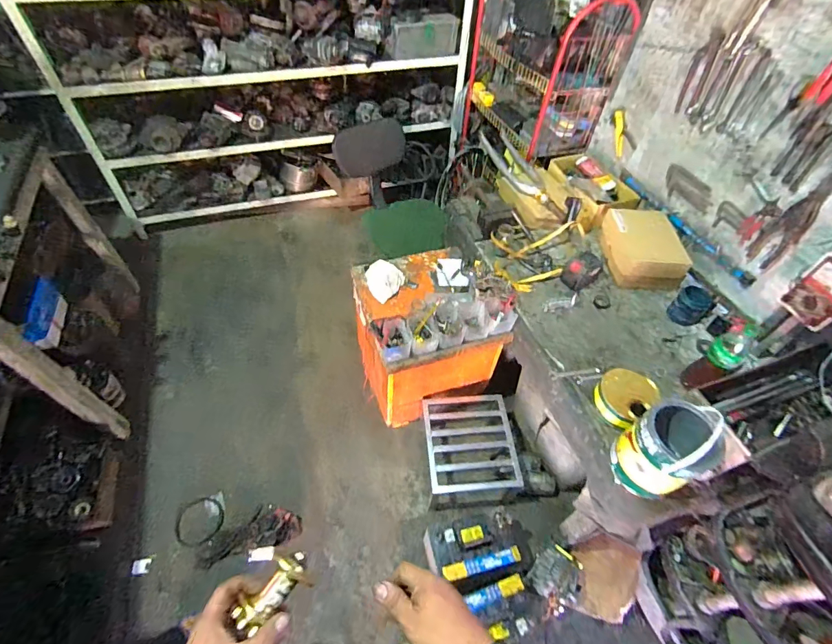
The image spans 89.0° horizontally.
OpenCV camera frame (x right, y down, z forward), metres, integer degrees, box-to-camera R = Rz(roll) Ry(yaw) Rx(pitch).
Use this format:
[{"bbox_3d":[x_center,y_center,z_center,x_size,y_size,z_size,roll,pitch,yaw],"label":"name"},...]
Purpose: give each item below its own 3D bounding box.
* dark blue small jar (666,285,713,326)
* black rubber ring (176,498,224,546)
[{"bbox_3d":[0.895,-0.052,1.383,0.093,0.122,0.078,36,58,22],"label":"dark blue small jar"},{"bbox_3d":[-0.749,0.688,1.469,0.159,0.010,0.159,-2,52,-5],"label":"black rubber ring"}]

